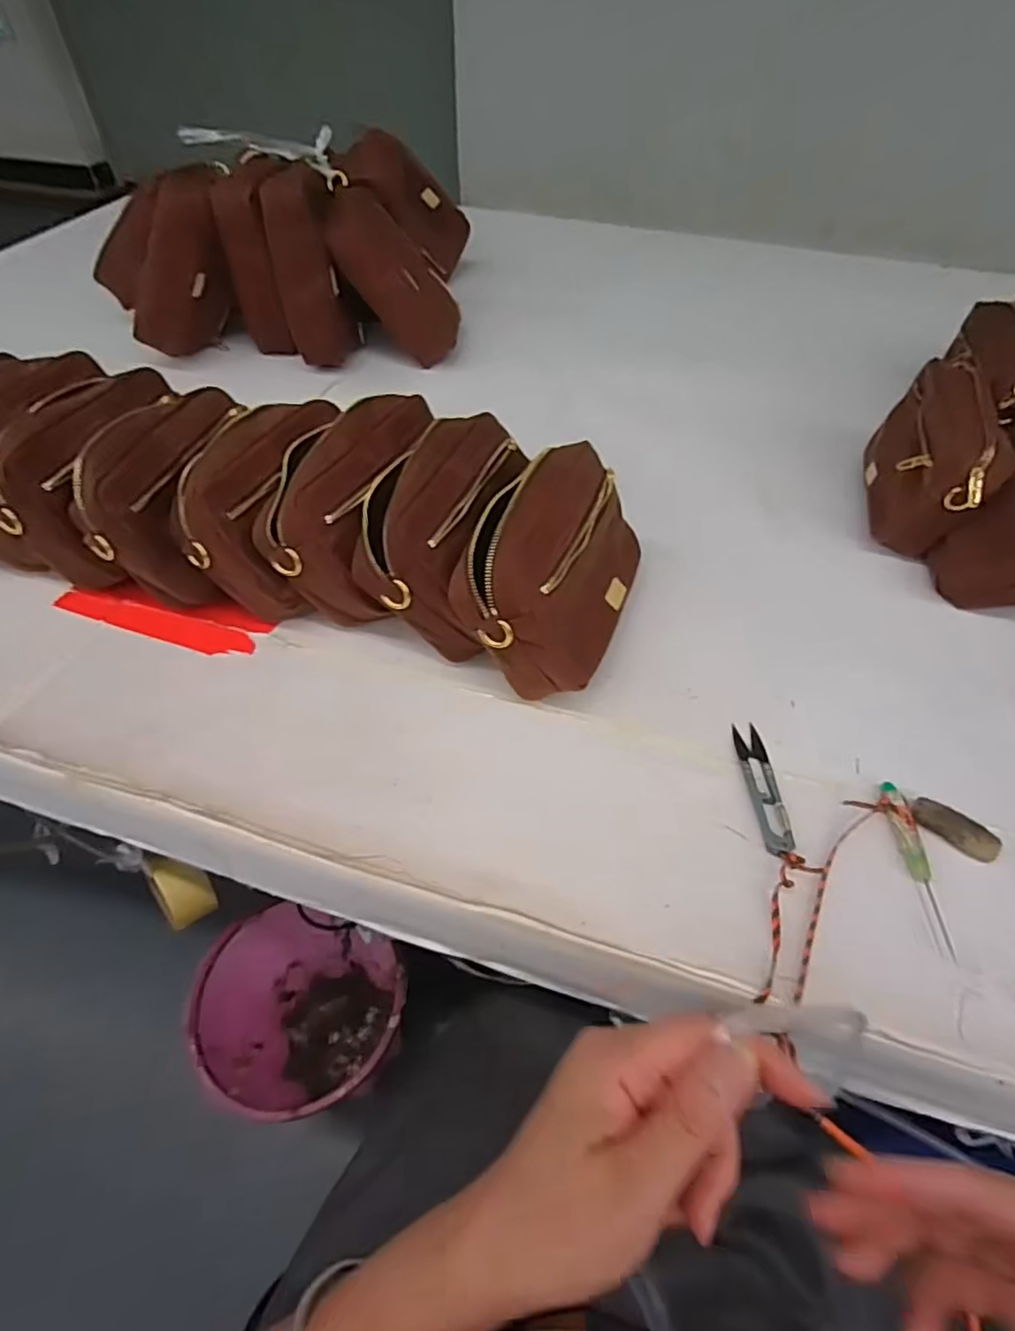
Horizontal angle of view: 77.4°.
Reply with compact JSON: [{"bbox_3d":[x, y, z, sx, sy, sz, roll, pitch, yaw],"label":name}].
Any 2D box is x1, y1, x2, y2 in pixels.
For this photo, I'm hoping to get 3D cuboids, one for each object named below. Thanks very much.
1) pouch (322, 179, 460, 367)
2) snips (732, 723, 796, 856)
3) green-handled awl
[{"bbox_3d":[-0.137,-0.479,0.789,0.081,0.204,0.088,-29,44,22],"label":"pouch"},{"bbox_3d":[0.177,0.082,0.438,0.022,0.004,0.099,0,48,-1],"label":"snips"},{"bbox_3d":[0.261,0.123,0.400,0.016,0.009,0.114,1,48,0],"label":"green-handled awl"}]

